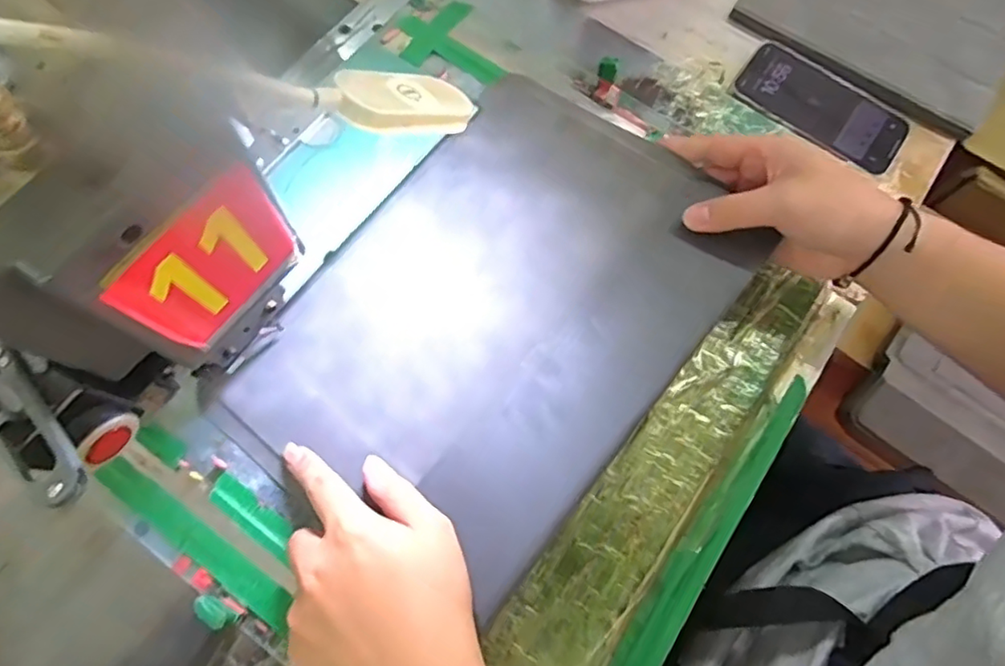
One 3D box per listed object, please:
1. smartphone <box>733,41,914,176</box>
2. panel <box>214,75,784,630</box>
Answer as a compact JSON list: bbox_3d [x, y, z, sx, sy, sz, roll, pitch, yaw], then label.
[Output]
[{"bbox_3d":[0.278,-0.196,0.506,0.147,0.012,0.079,32,73,9],"label":"smartphone"},{"bbox_3d":[0.000,-0.023,0.402,0.240,0.014,0.326,36,75,18],"label":"panel"}]

